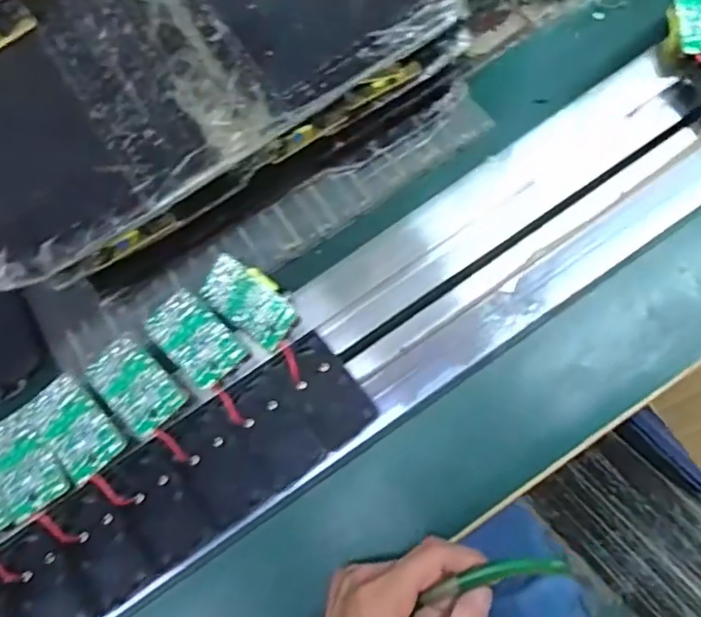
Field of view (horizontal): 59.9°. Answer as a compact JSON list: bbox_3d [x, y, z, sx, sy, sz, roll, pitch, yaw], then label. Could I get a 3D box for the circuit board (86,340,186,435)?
[{"bbox_3d":[-0.136,0.047,0.382,0.060,0.008,0.037,43,80,12],"label":"circuit board"}]

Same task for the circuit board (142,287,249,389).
[{"bbox_3d":[-0.099,0.020,0.387,0.062,0.005,0.038,41,79,12],"label":"circuit board"}]

